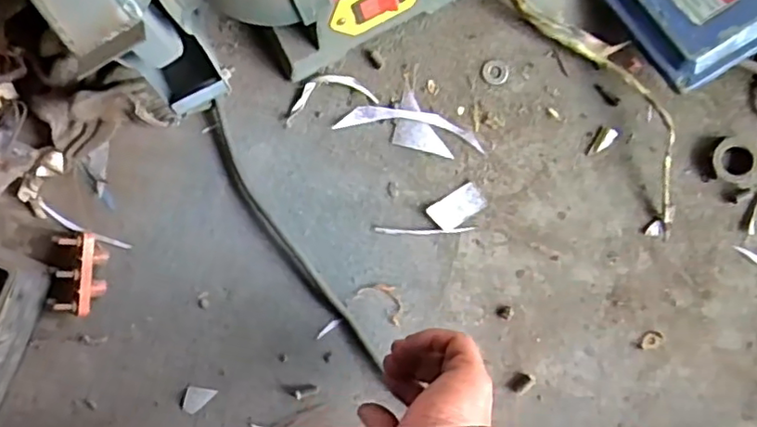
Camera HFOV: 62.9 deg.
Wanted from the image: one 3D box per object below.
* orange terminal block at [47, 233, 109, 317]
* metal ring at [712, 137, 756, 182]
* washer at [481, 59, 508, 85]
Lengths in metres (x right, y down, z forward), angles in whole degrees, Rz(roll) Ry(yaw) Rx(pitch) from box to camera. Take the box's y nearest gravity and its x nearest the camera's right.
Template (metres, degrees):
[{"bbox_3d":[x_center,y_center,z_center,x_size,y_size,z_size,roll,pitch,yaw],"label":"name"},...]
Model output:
[{"bbox_3d":[-0.234,0.047,0.491,0.029,0.037,0.062,10,89,2],"label":"orange terminal block"},{"bbox_3d":[0.288,-0.043,0.500,0.036,0.010,0.035,0,88,1],"label":"metal ring"},{"bbox_3d":[0.096,-0.116,0.508,0.020,0.004,0.020,-1,88,1],"label":"washer"}]

